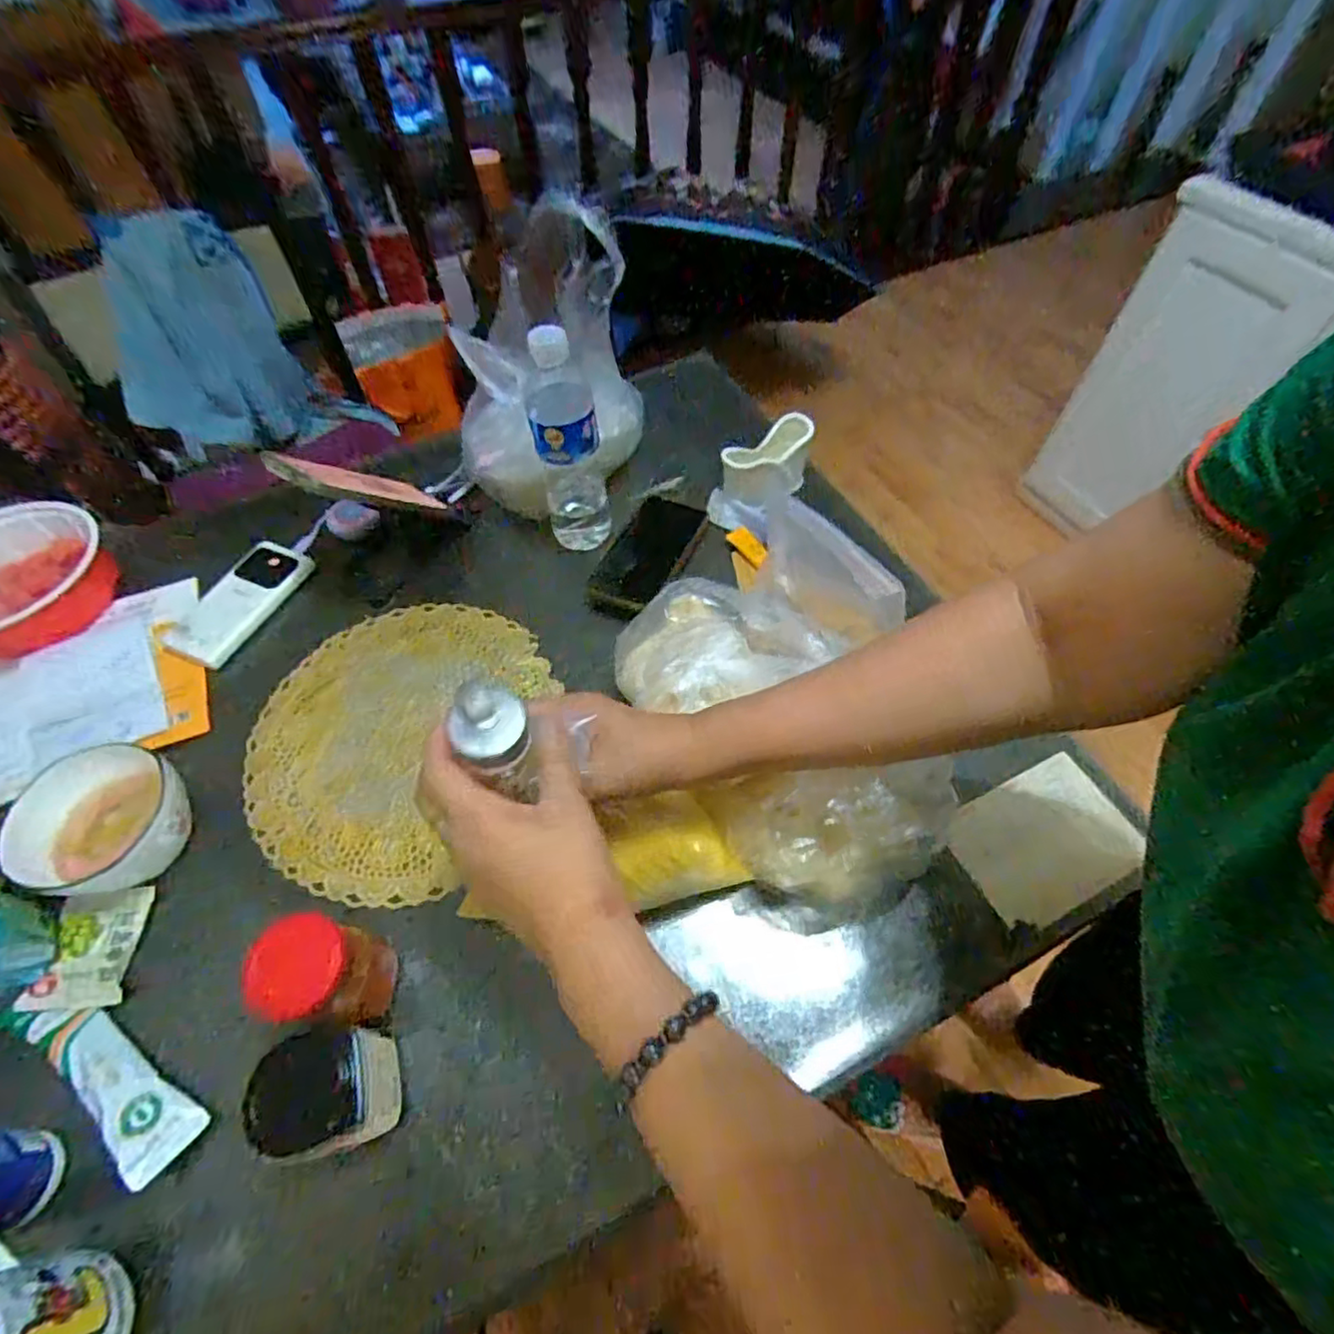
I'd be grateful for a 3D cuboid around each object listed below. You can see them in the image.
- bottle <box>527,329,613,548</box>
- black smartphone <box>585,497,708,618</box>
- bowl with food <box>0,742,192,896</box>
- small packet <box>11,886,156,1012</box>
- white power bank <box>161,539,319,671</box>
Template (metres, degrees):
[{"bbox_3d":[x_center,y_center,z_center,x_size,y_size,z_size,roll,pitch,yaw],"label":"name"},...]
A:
[{"bbox_3d":[-0.095,-0.212,0.631,0.064,0.212,0.064,-7,57,-5],"label":"bottle"},{"bbox_3d":[-0.024,-0.123,0.688,0.086,0.011,0.166,22,59,14],"label":"black smartphone"},{"bbox_3d":[-0.436,0.124,0.508,0.103,0.064,0.115,14,57,9],"label":"bowl with food"},{"bbox_3d":[-0.428,0.205,0.479,0.060,0.011,0.083,3,52,-16],"label":"small packet"},{"bbox_3d":[-0.440,-0.070,0.664,0.082,0.018,0.147,25,60,16],"label":"white power bank"}]

